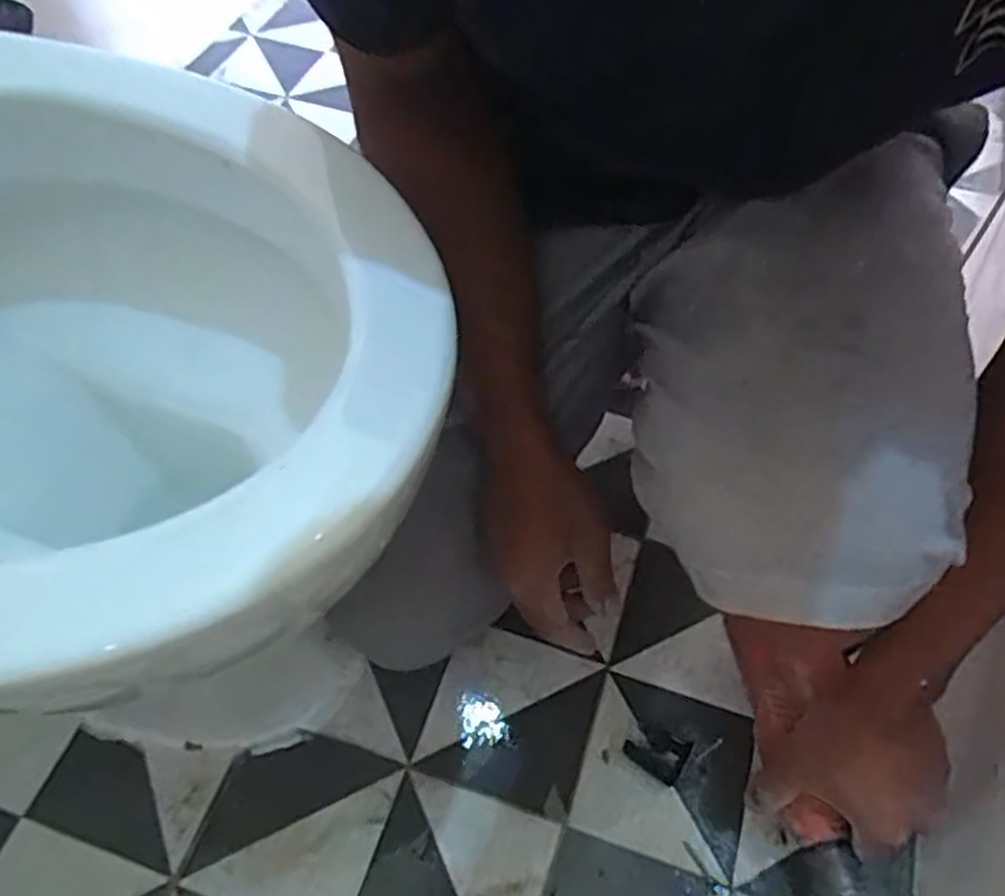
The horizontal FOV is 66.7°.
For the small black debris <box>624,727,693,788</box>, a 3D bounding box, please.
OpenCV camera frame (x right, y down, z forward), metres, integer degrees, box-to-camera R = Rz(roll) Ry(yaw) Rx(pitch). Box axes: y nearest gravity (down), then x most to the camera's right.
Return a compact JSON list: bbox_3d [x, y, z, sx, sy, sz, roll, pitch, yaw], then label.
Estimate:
[{"bbox_3d":[0.120,0.234,0.591,0.044,0.004,0.036,31,61,17],"label":"small black debris"}]

